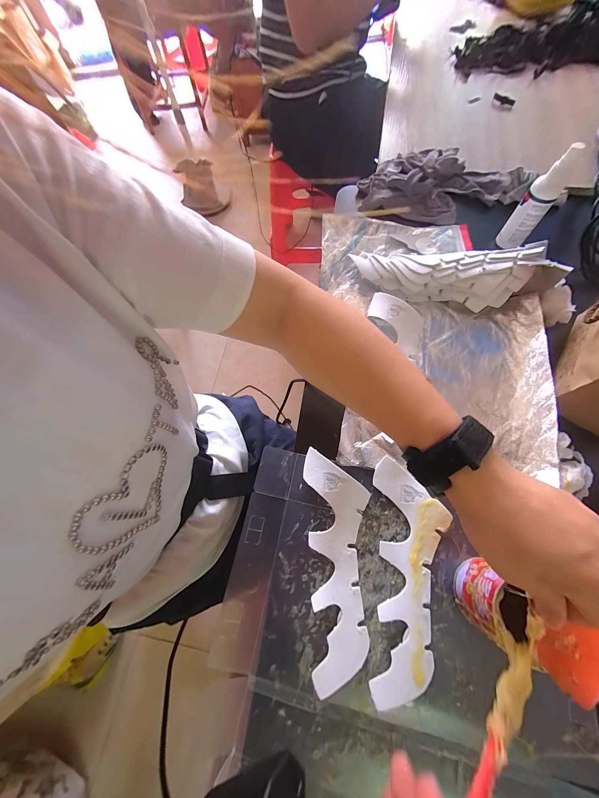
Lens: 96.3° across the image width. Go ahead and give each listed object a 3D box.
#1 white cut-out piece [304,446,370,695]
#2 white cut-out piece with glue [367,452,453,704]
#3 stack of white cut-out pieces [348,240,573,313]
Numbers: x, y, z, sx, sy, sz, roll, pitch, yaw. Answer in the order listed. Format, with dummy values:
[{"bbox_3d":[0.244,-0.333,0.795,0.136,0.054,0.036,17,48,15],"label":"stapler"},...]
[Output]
[{"bbox_3d":[0.038,0.167,0.285,0.068,0.022,0.212,2,69,3],"label":"white cut-out piece"},{"bbox_3d":[0.118,0.178,0.282,0.076,0.012,0.213,6,69,5],"label":"white cut-out piece with glue"},{"bbox_3d":[0.217,-0.190,0.393,0.276,0.061,0.093,12,70,7],"label":"stack of white cut-out pieces"}]

